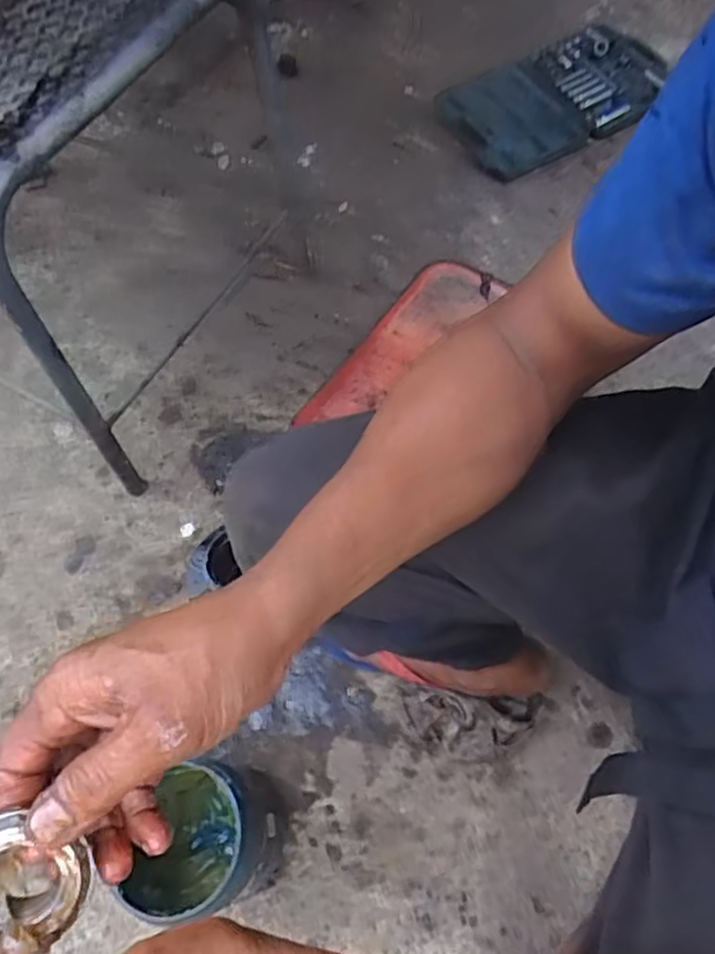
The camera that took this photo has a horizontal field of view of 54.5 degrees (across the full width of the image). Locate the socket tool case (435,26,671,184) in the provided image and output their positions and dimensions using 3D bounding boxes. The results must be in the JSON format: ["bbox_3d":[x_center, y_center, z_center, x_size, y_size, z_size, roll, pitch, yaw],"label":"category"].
[{"bbox_3d":[0.343,-0.681,1.240,0.376,0.051,0.264,-25,61,-7],"label":"socket tool case"}]

